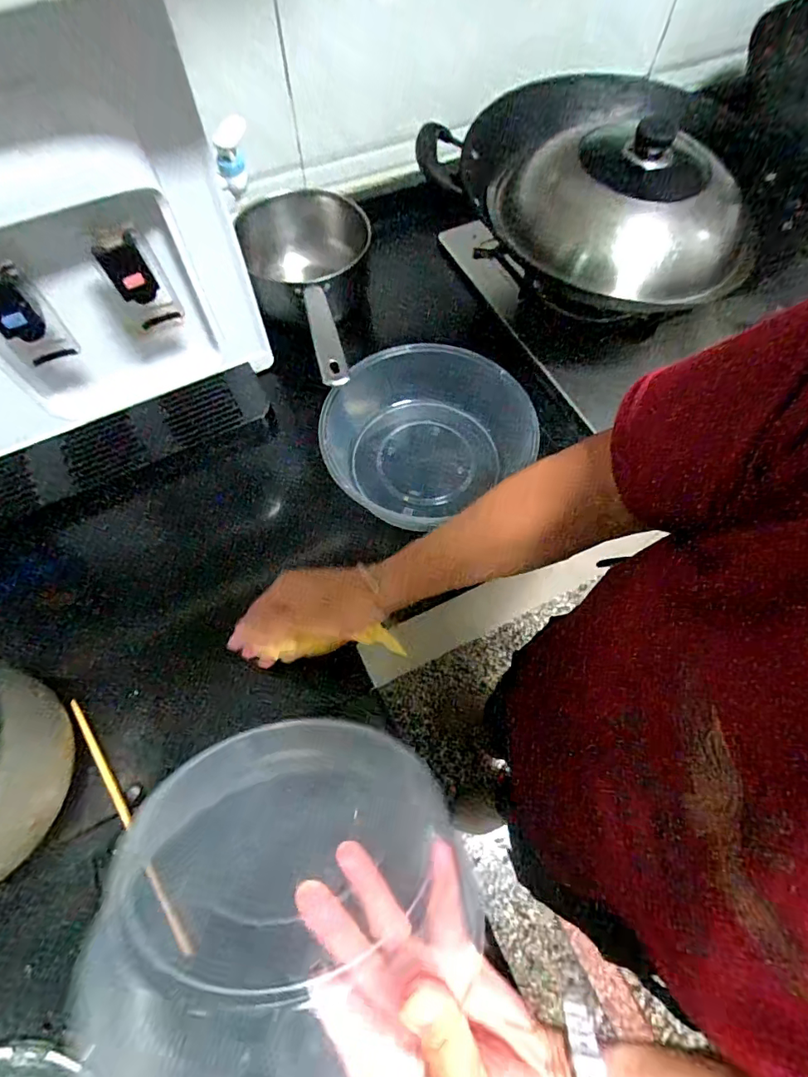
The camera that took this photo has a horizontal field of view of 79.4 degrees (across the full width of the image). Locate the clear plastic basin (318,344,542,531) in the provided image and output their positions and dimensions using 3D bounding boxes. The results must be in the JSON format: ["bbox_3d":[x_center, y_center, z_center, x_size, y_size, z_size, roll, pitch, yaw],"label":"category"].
[{"bbox_3d":[0.020,-0.122,0.570,0.234,0.077,0.206,-38,71,-16],"label":"clear plastic basin"}]

